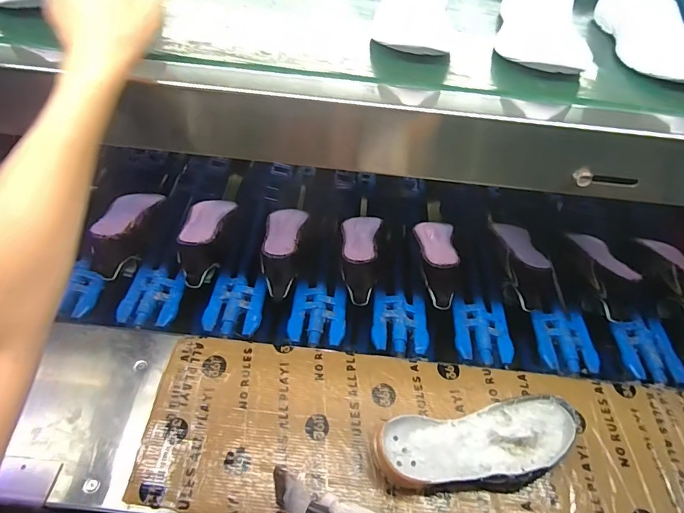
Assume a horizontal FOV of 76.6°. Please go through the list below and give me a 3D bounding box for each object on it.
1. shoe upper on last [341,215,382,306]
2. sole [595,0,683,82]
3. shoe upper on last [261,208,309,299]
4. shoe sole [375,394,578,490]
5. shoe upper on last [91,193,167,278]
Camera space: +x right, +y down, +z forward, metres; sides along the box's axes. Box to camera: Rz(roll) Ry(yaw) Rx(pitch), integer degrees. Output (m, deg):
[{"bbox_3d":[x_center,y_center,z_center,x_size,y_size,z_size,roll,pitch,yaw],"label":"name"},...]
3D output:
[{"bbox_3d":[0.029,-0.016,0.757,0.072,0.068,0.184,10,48,3],"label":"shoe upper on last"},{"bbox_3d":[0.367,-0.272,0.505,0.089,0.037,0.224,11,49,4],"label":"sole"},{"bbox_3d":[-0.106,-0.016,0.764,0.068,0.096,0.184,7,49,1],"label":"shoe upper on last"},{"bbox_3d":[0.167,0.240,0.546,0.247,0.060,0.093,-6,50,-10],"label":"shoe sole"},{"bbox_3d":[-0.386,-0.054,0.774,0.073,0.091,0.202,5,49,-1],"label":"shoe upper on last"}]

